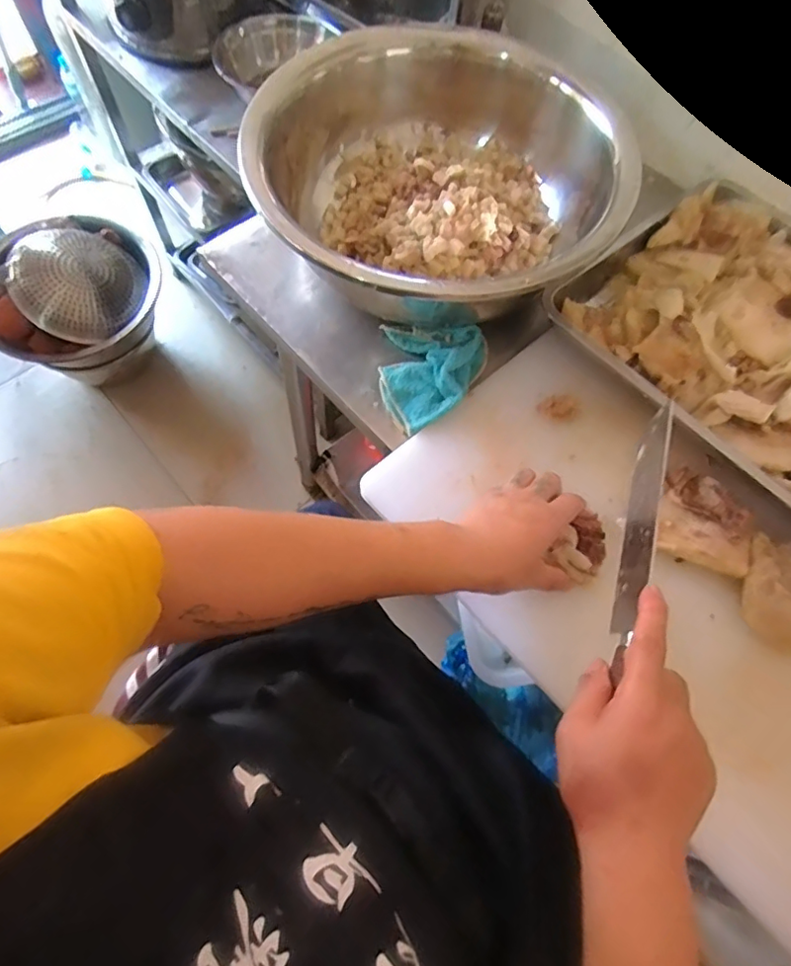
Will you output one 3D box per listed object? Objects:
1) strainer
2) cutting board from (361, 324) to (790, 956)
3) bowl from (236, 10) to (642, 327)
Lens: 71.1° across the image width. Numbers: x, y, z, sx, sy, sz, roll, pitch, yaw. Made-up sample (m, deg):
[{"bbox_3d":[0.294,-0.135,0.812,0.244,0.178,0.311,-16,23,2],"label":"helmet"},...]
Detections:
[{"bbox_3d":[-0.723,-0.460,1.264,0.270,0.091,0.284,-35,73,-16],"label":"strainer"},{"bbox_3d":[0.266,0.115,0.514,0.308,0.043,0.591,-42,75,-18],"label":"cutting board"},{"bbox_3d":[0.029,-0.363,0.651,0.376,0.158,0.376,1,67,-3],"label":"bowl"}]

